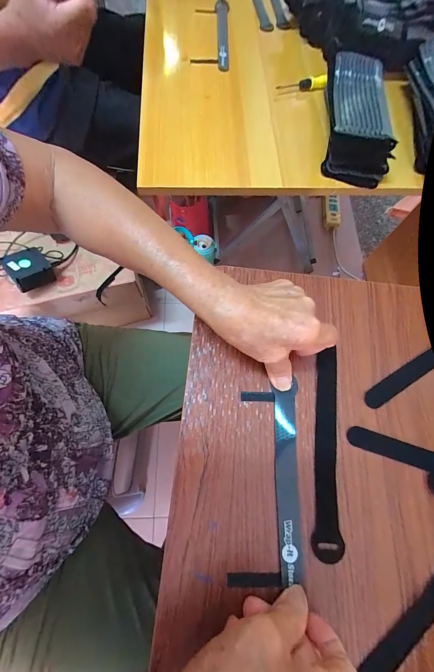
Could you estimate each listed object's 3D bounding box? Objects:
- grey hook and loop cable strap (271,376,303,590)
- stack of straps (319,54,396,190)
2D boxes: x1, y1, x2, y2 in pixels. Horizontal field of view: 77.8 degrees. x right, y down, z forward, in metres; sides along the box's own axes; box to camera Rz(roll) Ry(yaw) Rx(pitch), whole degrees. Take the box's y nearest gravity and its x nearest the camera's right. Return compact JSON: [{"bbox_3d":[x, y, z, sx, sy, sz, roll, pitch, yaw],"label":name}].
[{"bbox_3d":[0.066,0.128,0.249,0.024,0.004,0.161,-1,70,5],"label":"grey hook and loop cable strap"},{"bbox_3d":[0.219,-0.343,0.423,0.089,0.060,0.210,8,70,1],"label":"stack of straps"}]

